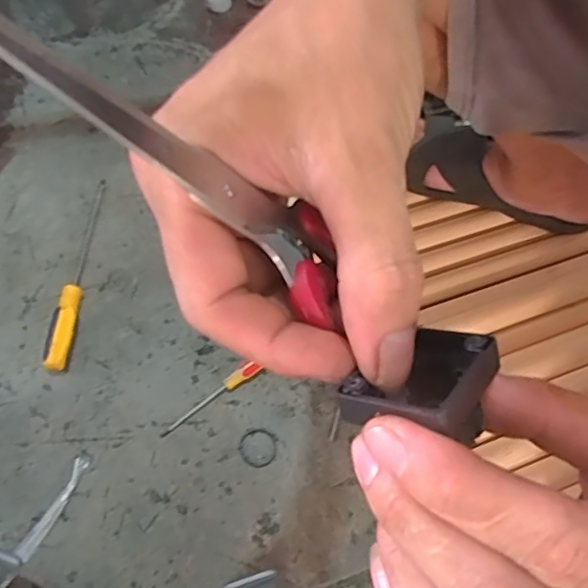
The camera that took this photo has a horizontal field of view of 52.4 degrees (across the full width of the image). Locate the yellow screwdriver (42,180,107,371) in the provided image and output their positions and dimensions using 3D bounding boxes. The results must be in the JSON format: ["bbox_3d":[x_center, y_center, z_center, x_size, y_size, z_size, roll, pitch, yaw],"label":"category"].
[{"bbox_3d":[-0.218,-0.030,0.607,0.027,0.027,0.221,4,61,1],"label":"yellow screwdriver"}]

